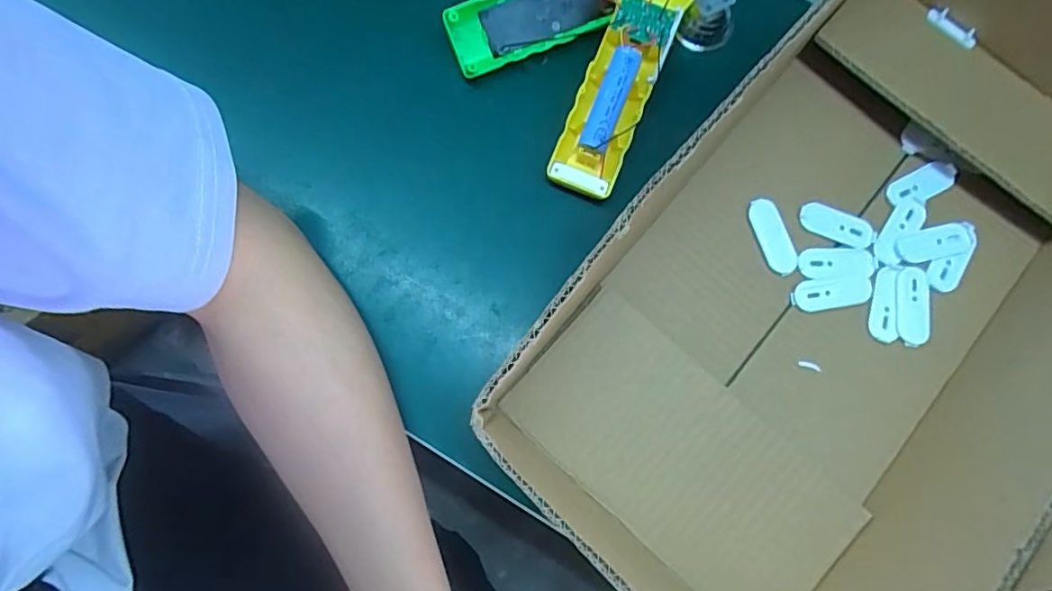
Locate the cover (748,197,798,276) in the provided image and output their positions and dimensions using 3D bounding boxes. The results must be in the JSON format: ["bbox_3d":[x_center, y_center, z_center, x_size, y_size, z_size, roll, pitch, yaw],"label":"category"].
[{"bbox_3d":[0.158,-0.038,0.362,0.021,0.005,0.049,-22,80,-8],"label":"cover"}]

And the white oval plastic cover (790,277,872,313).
[{"bbox_3d":[0.189,-0.001,0.352,0.050,0.004,0.019,-6,78,-5],"label":"white oval plastic cover"}]

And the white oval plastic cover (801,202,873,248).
[{"bbox_3d":[0.198,-0.045,0.362,0.047,0.004,0.020,18,77,0],"label":"white oval plastic cover"}]

